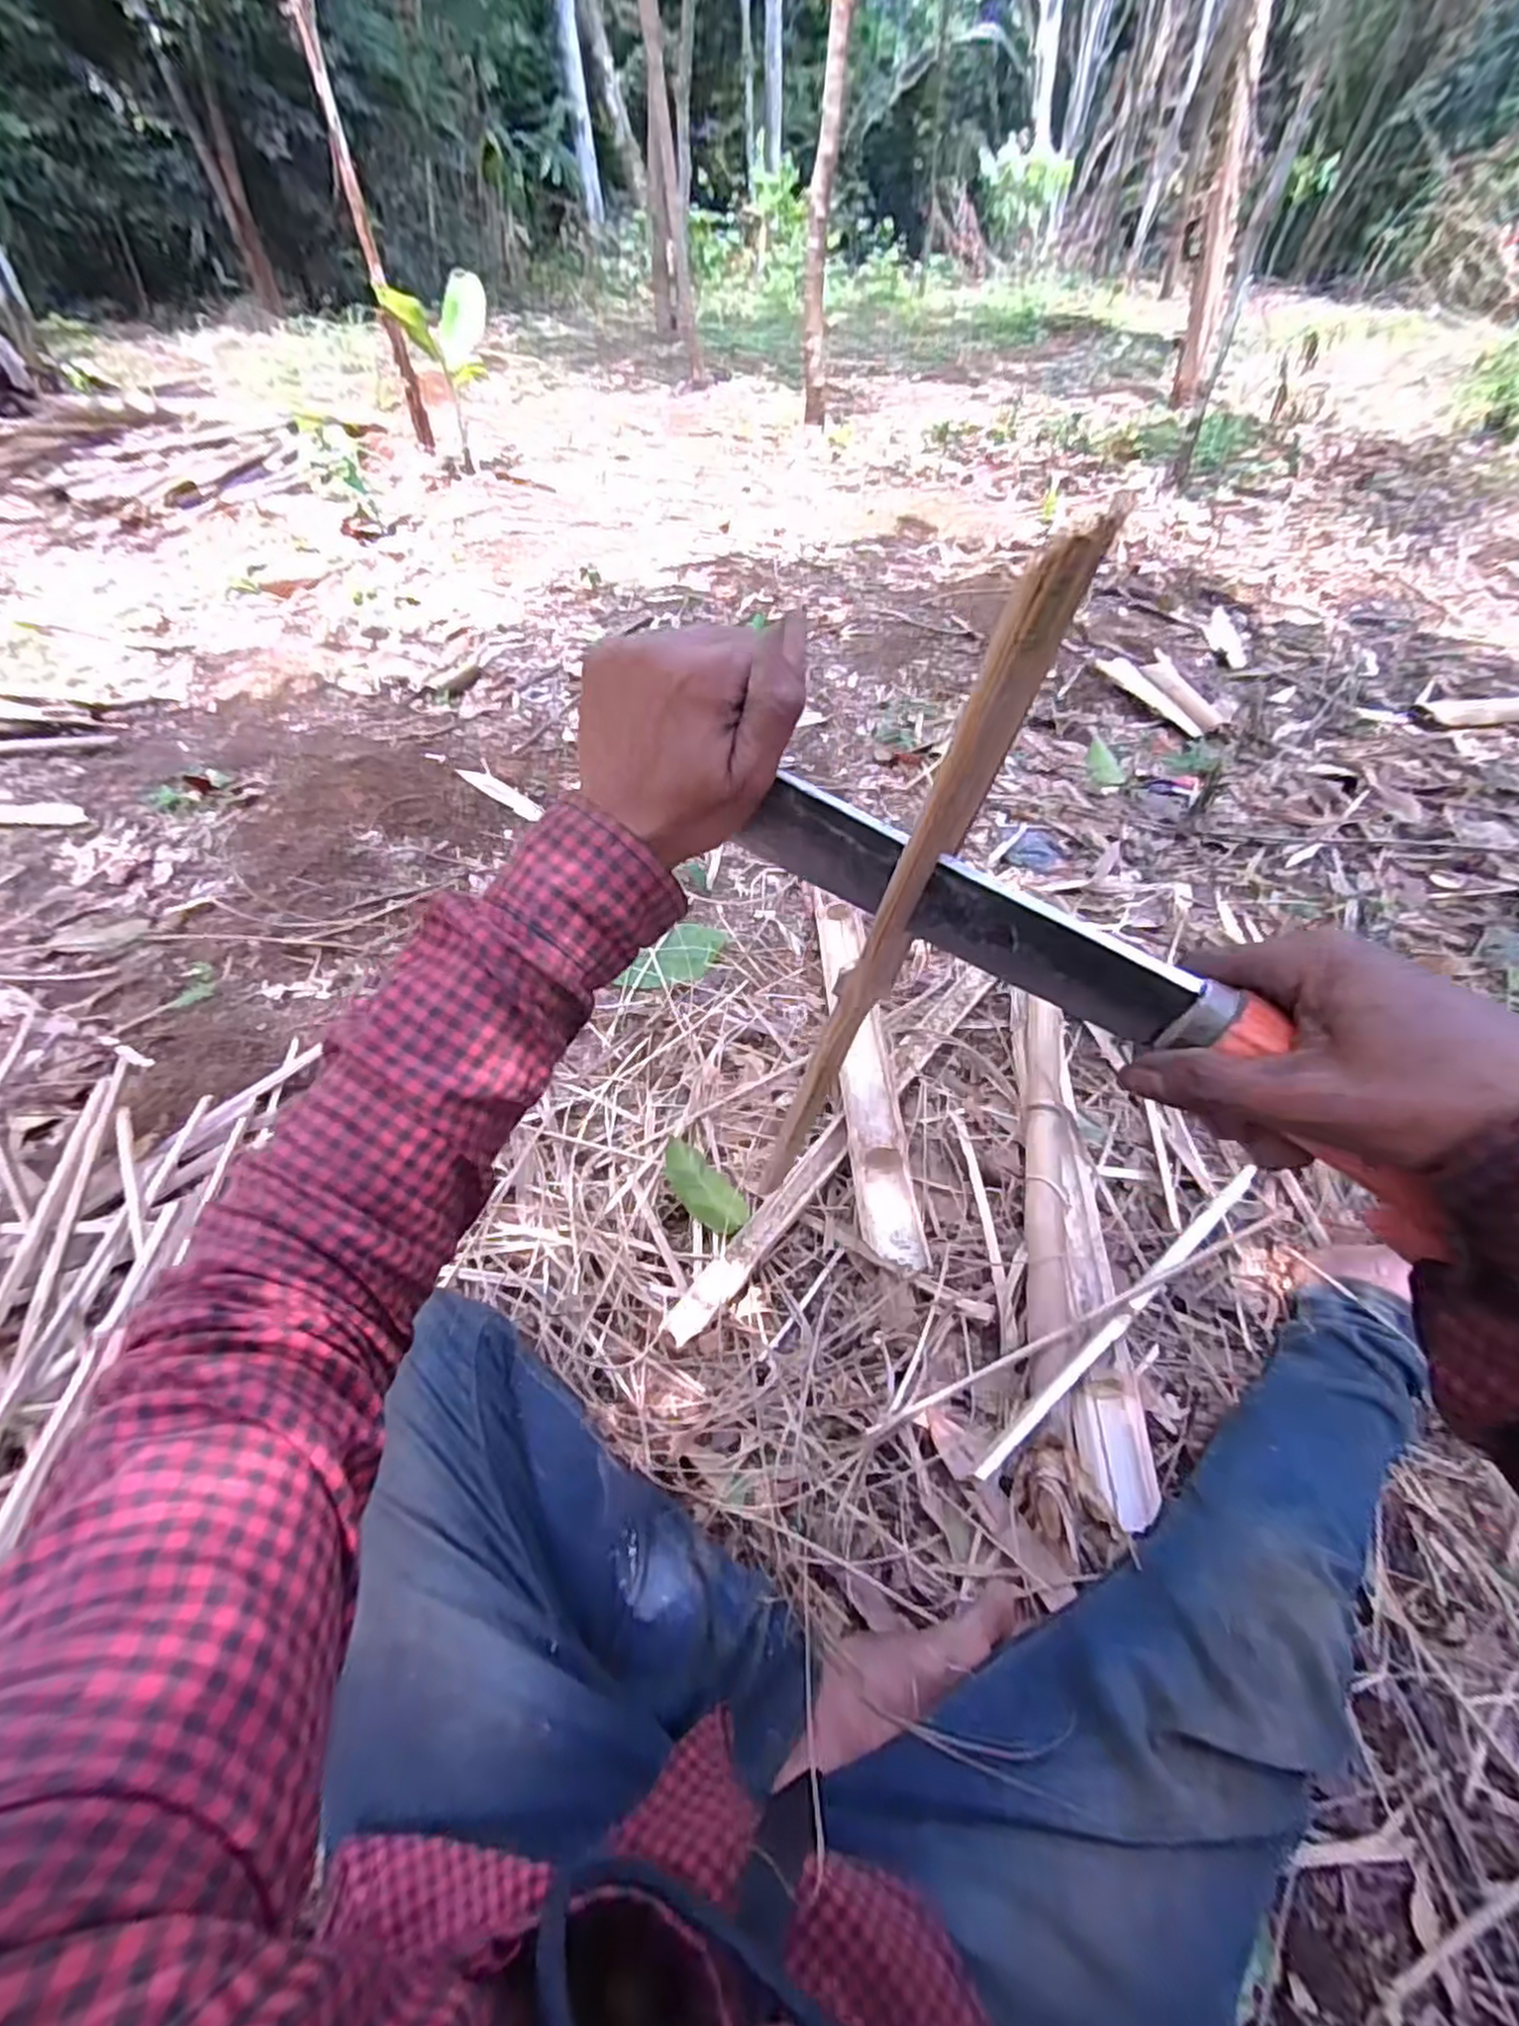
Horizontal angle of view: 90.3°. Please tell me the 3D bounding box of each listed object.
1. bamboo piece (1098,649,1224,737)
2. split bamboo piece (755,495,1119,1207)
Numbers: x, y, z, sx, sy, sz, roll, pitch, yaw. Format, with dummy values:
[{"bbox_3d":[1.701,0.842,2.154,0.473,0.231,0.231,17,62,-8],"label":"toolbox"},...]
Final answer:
[{"bbox_3d":[0.862,-0.677,1.593,0.165,0.027,0.309,-9,48,-10],"label":"bamboo piece"},{"bbox_3d":[0.045,0.002,0.373,0.019,0.467,0.015,-22,66,-20],"label":"split bamboo piece"}]

